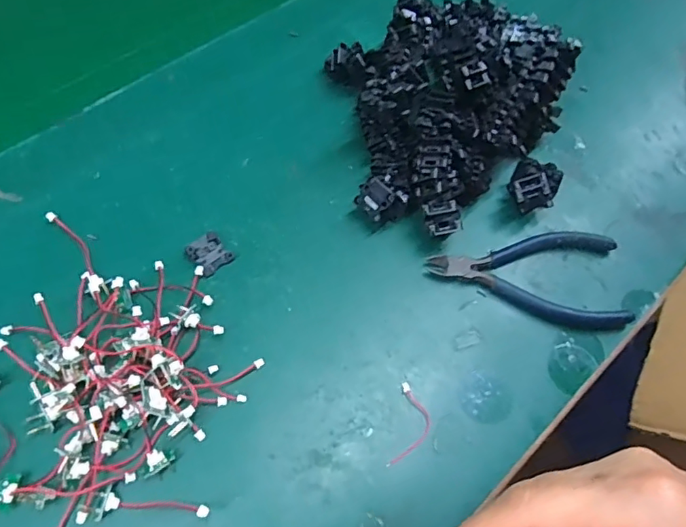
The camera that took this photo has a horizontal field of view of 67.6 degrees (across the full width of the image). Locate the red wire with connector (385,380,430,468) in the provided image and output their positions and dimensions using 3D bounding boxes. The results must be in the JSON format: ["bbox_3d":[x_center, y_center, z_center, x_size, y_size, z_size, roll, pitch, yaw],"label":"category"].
[{"bbox_3d":[0.036,0.084,0.268,0.019,0.004,0.043,13,63,2],"label":"red wire with connector"}]

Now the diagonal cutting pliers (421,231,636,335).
[{"bbox_3d":[0.111,0.006,0.313,0.116,0.012,0.059,9,63,0],"label":"diagonal cutting pliers"}]

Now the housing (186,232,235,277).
[{"bbox_3d":[-0.079,-0.006,0.305,0.021,0.004,0.022,-32,81,-21],"label":"housing"}]

